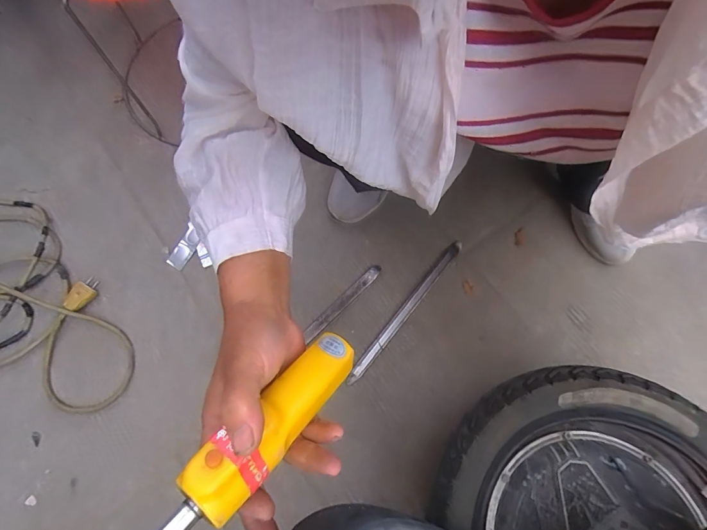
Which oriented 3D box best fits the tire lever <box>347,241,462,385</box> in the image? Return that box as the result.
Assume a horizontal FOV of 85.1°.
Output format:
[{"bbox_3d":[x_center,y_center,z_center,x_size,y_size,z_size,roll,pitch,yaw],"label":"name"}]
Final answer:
[{"bbox_3d":[0.087,0.072,0.617,0.018,0.010,0.285,38,78,10],"label":"tire lever"}]

